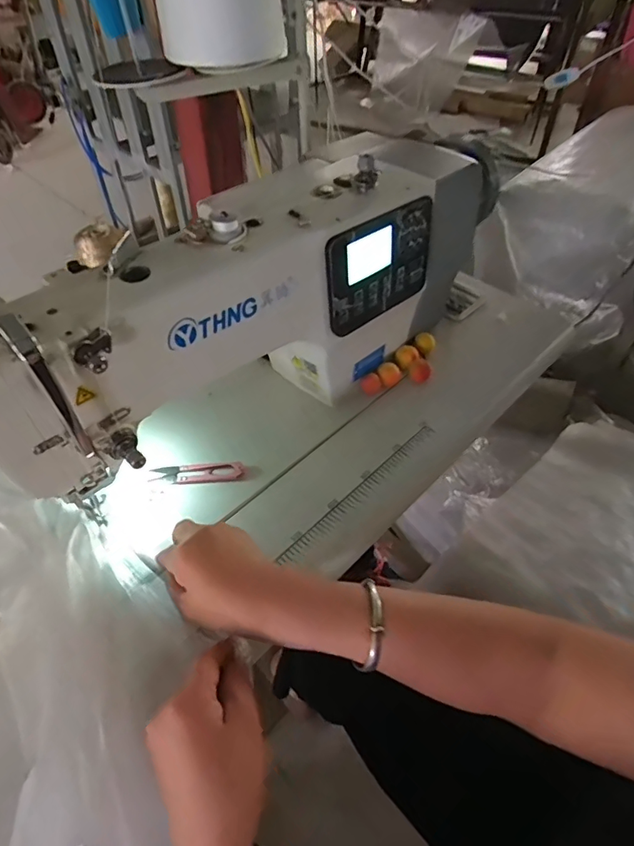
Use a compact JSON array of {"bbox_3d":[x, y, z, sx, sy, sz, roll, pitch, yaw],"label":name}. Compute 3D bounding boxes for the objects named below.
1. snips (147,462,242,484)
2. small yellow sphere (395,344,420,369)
[{"bbox_3d":[-0.128,0.052,0.513,0.098,0.010,0.022,-1,49,-2],"label":"snips"},{"bbox_3d":[0.116,-0.086,0.621,0.028,0.020,0.027,10,49,8],"label":"small yellow sphere"}]

